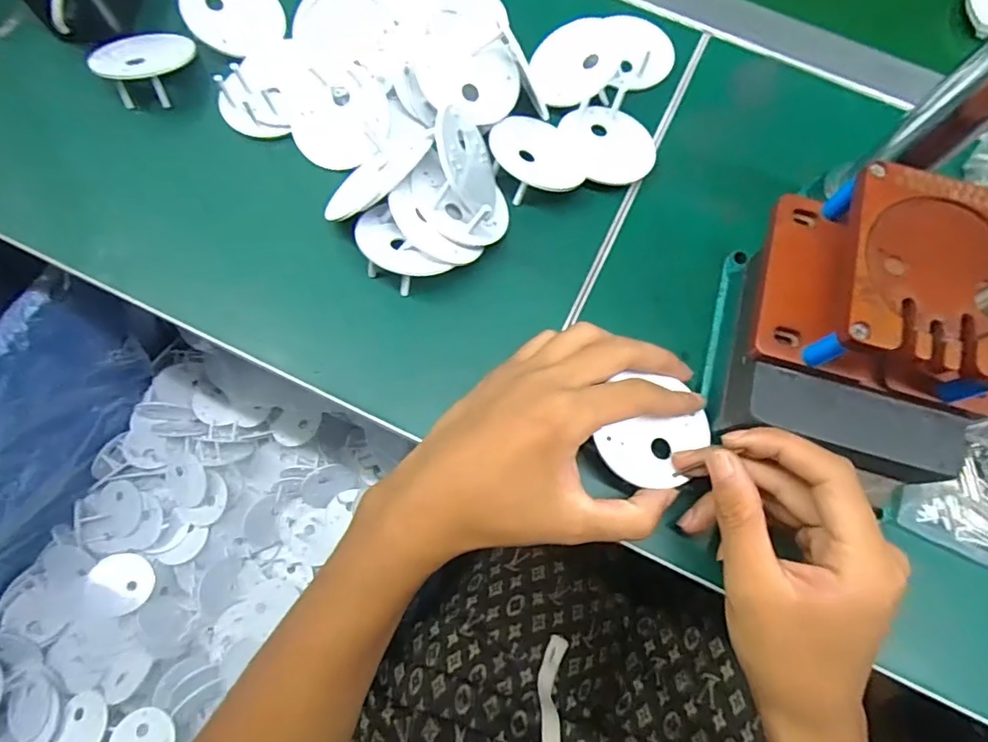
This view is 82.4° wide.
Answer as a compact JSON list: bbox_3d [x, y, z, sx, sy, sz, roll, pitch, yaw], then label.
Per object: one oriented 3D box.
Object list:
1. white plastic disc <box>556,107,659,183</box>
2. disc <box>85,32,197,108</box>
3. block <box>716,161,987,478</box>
[{"bbox_3d":[0.072,-0.143,0.358,0.060,0.004,0.055,3,71,-8],"label":"white plastic disc"},{"bbox_3d":[-0.231,-0.200,0.374,0.056,0.024,0.056,4,58,-7],"label":"disc"},{"bbox_3d":[0.177,-0.019,0.262,0.113,0.083,0.118,13,73,2],"label":"block"}]

